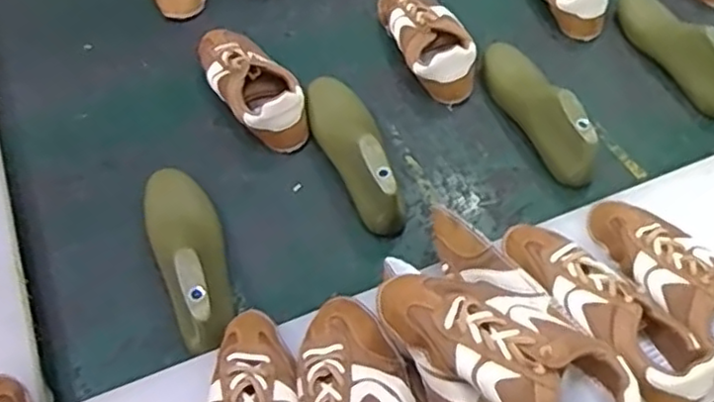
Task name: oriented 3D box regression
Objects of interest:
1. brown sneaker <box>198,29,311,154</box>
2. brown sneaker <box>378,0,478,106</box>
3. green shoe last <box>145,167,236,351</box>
[{"bbox_3d":[-0.146,-0.163,0.897,0.094,0.073,0.231,-26,60,-17],"label":"brown sneaker"},{"bbox_3d":[0.097,-0.243,0.962,0.090,0.067,0.228,-17,58,-12],"label":"brown sneaker"},{"bbox_3d":[-0.189,0.053,0.739,0.077,0.090,0.243,-15,58,-10],"label":"green shoe last"}]

